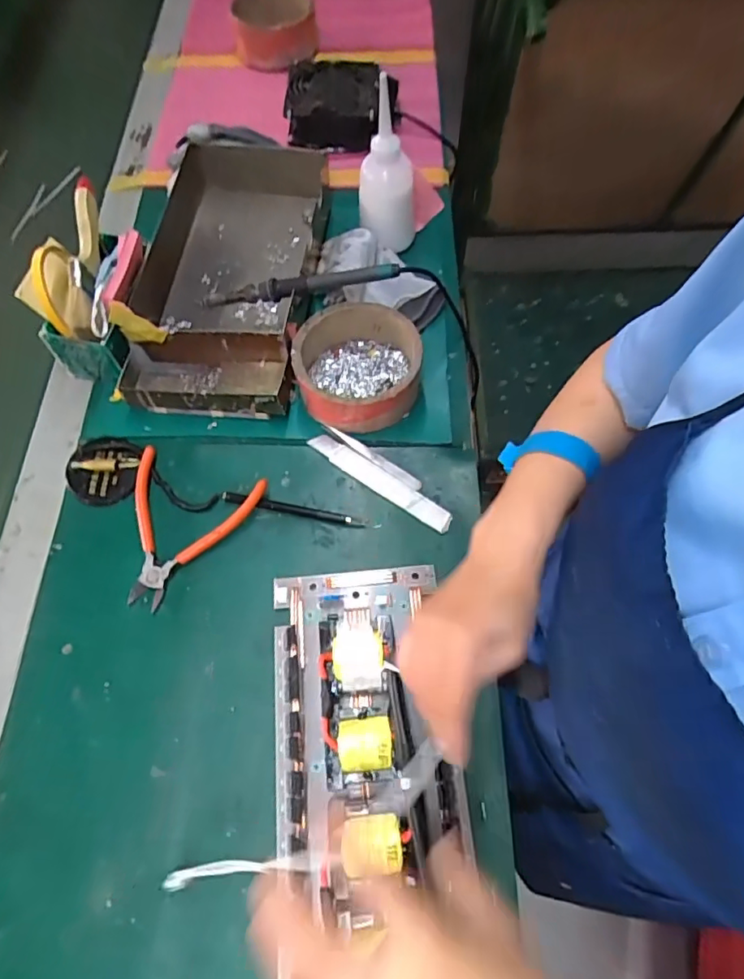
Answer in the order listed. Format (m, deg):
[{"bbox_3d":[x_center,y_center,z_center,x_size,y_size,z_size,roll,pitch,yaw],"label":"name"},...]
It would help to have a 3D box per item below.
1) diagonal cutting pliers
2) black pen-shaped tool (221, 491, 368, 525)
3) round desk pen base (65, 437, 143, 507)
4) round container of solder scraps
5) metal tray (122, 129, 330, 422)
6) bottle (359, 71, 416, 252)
[{"bbox_3d":[-0.177,0.037,0.490,0.123,0.014,0.136,17,67,9],"label":"diagonal cutting pliers"},{"bbox_3d":[-0.073,0.018,0.502,0.134,0.009,0.011,11,66,7],"label":"black pen-shaped tool"},{"bbox_3d":[-0.255,-0.020,0.517,0.063,0.014,0.067,-1,65,2],"label":"round desk pen base"},{"bbox_3d":[-0.014,-0.121,0.537,0.116,0.054,0.113,-1,65,2],"label":"round container of solder scraps"},{"bbox_3d":[-0.156,-0.237,0.591,0.182,0.062,0.332,2,65,3],"label":"metal tray"},{"bbox_3d":[0.018,-0.323,0.581,0.052,0.176,0.052,-1,65,2],"label":"bottle"}]

